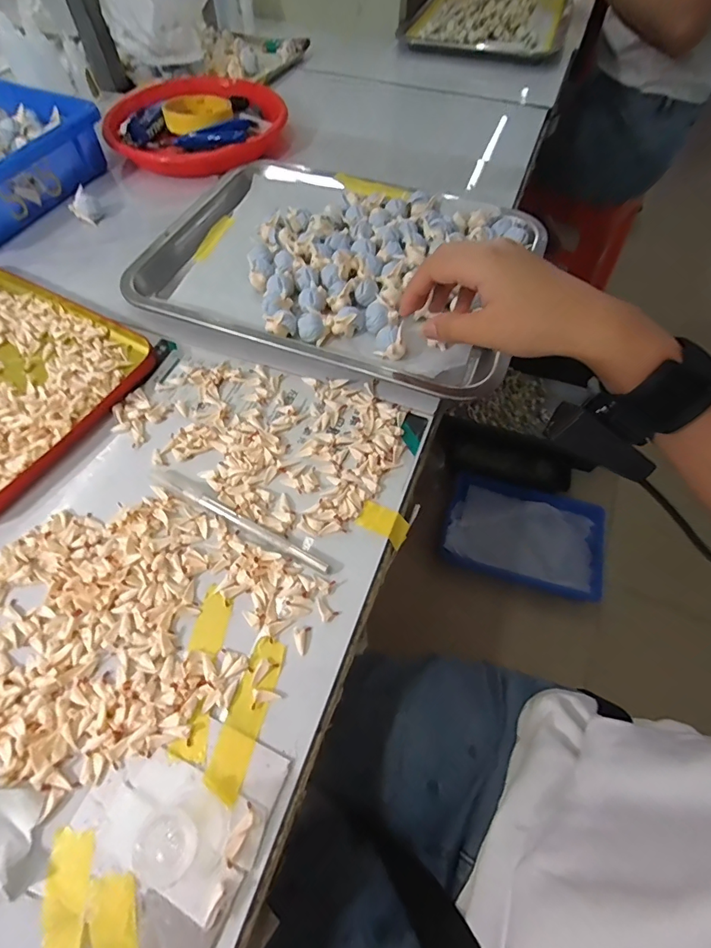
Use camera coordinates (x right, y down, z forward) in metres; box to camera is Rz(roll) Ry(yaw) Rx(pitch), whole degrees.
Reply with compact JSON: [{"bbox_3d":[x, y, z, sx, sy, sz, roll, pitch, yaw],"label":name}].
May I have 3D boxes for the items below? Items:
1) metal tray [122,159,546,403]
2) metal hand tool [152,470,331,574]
[{"bbox_3d":[-0.014,-0.208,0.433,0.343,0.034,0.269,18,61,11],"label":"metal tray"},{"bbox_3d":[-0.080,0.029,0.307,0.143,0.006,0.010,26,63,15],"label":"metal hand tool"}]

